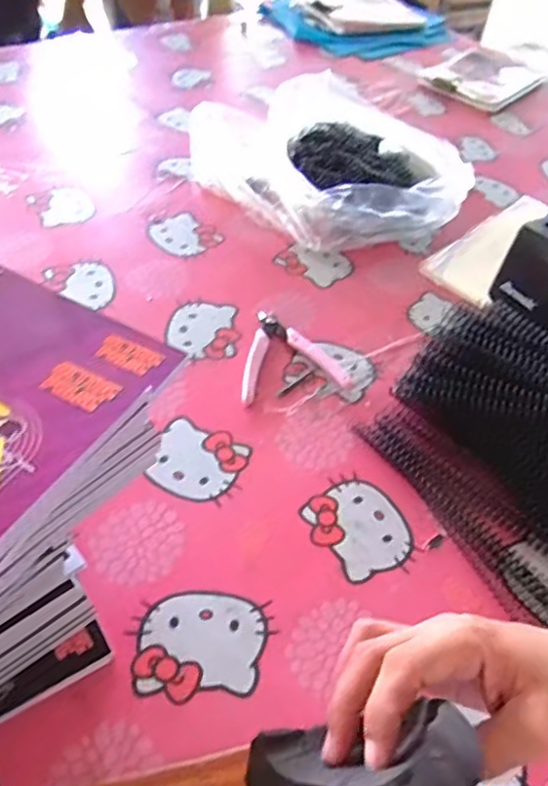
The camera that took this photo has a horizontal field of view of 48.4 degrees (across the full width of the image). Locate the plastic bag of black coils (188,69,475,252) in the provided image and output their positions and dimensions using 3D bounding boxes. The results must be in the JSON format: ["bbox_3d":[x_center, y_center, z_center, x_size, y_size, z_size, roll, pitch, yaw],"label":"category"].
[{"bbox_3d":[0.059,-0.324,0.811,0.310,0.069,0.383,-23,55,-25],"label":"plastic bag of black coils"}]

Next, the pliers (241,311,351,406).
[{"bbox_3d":[0.008,-0.040,0.584,0.100,0.011,0.110,-8,50,-14],"label":"pliers"}]

